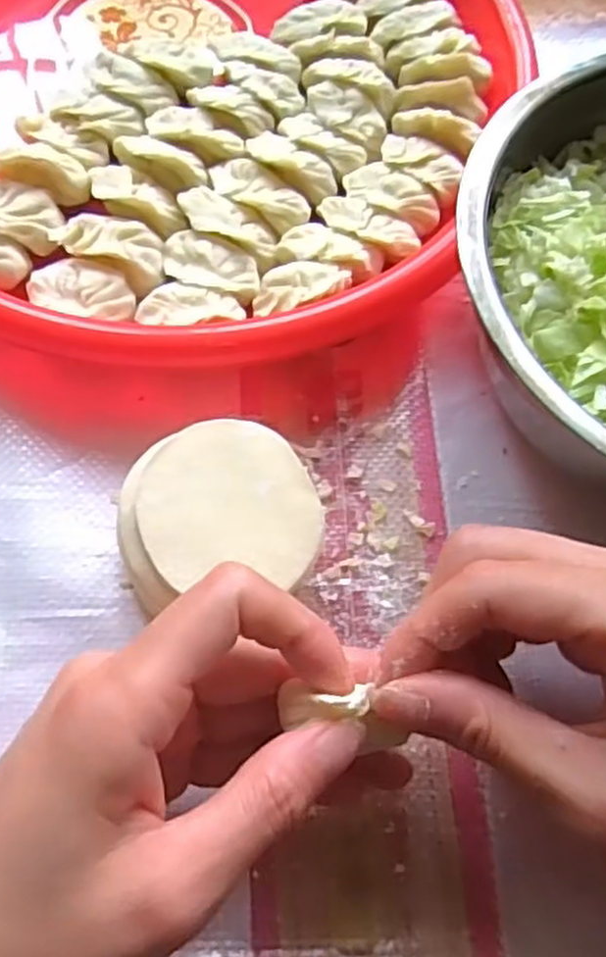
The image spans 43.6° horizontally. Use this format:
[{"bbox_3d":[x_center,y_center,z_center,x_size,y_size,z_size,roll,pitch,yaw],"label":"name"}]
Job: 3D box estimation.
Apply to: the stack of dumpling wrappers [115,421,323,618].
[{"bbox_3d":[-0.028,0.015,0.255,0.063,0.035,0.057,-8,67,-7],"label":"stack of dumpling wrappers"}]

